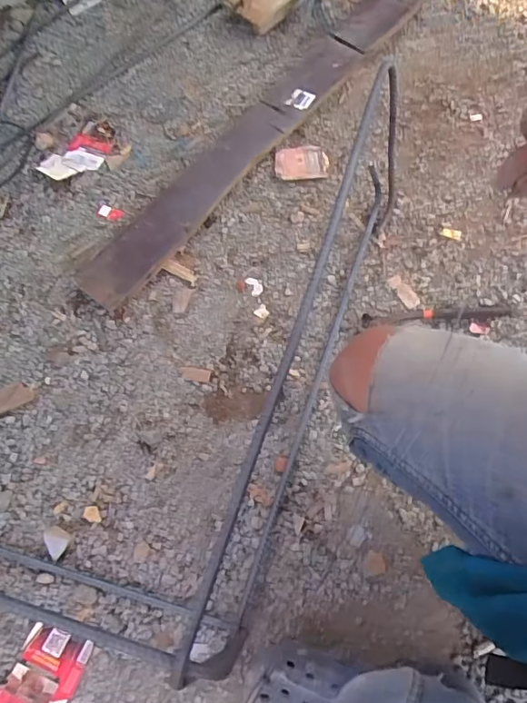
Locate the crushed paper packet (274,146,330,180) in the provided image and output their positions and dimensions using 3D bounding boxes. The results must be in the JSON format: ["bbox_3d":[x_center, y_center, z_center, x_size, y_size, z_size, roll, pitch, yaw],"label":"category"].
[{"bbox_3d":[0.065,-0.326,0.874,0.090,0.013,0.064,-7,71,-1],"label":"crushed paper packet"}]

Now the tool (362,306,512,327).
[{"bbox_3d":[0.255,-0.055,0.758,0.215,0.013,0.022,-6,67,3],"label":"tool"}]

